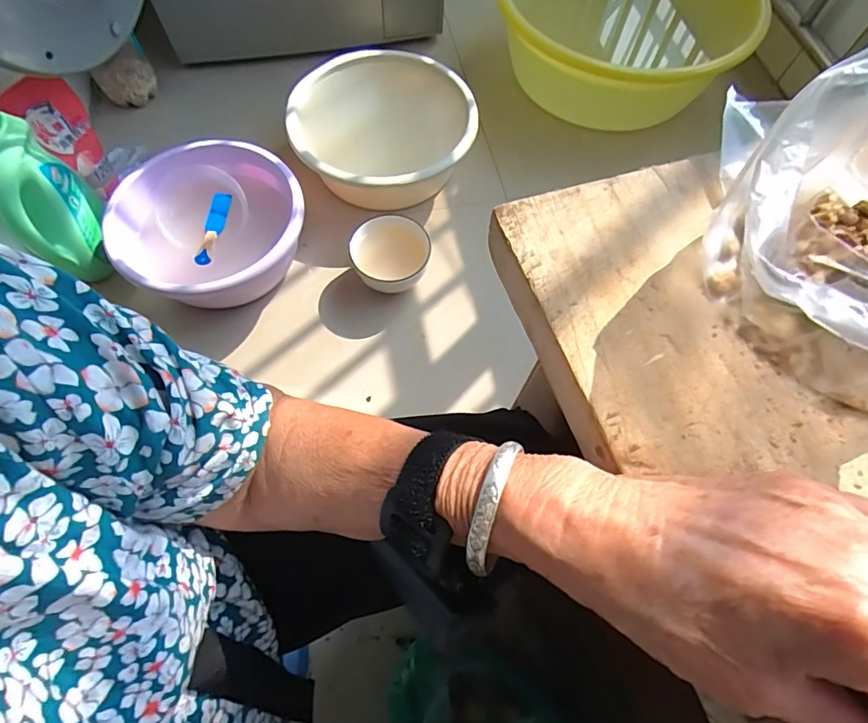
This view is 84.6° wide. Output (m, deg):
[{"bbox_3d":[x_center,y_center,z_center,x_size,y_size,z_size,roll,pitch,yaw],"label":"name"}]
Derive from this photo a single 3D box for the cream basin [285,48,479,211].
[{"bbox_3d":[-0.092,-0.416,0.897,0.314,0.132,0.301,0,68,-1],"label":"cream basin"}]

